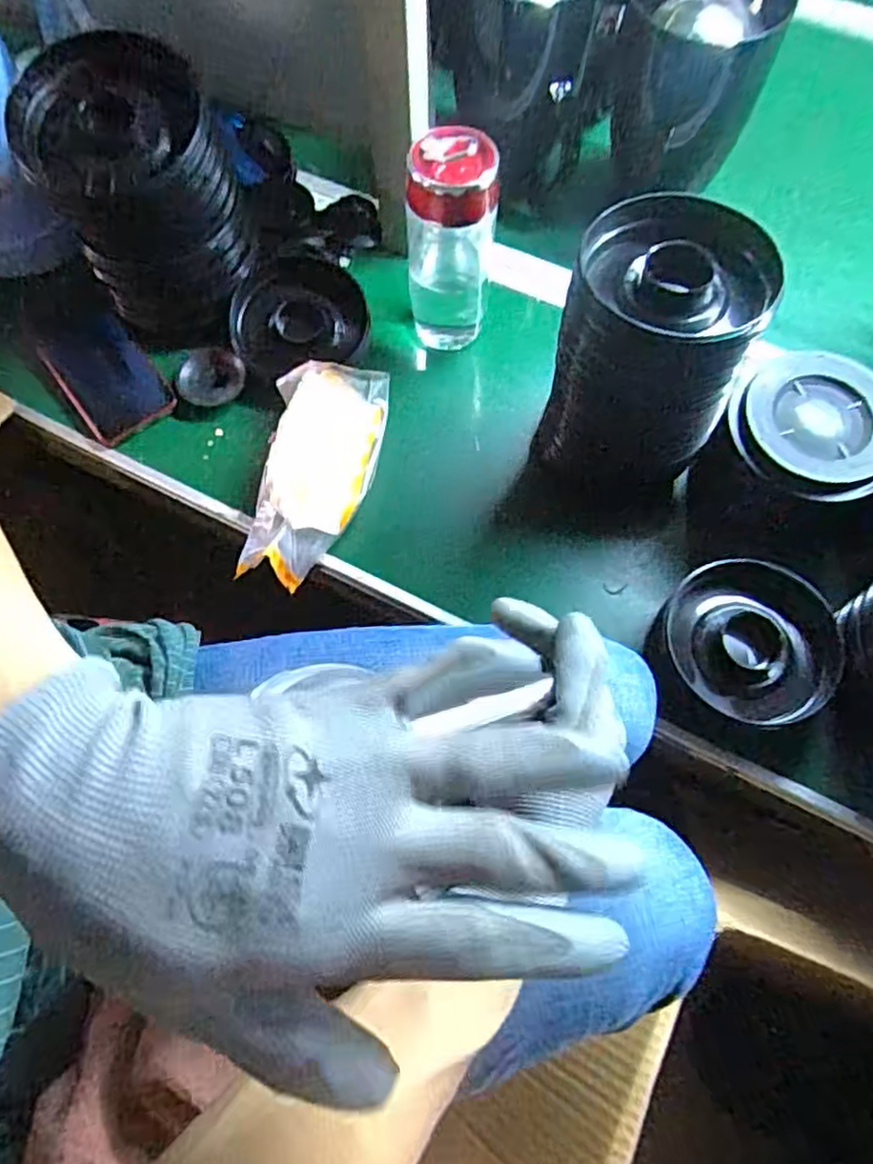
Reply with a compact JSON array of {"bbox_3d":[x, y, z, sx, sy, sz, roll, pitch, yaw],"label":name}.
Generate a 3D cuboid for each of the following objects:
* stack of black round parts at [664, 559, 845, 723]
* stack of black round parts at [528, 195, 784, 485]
[{"bbox_3d":[0.238,0.047,0.521,0.117,0.048,0.118,-3,67,-1],"label":"stack of black round parts"},{"bbox_3d":[0.149,-0.150,0.520,0.126,0.201,0.122,17,68,8],"label":"stack of black round parts"}]

